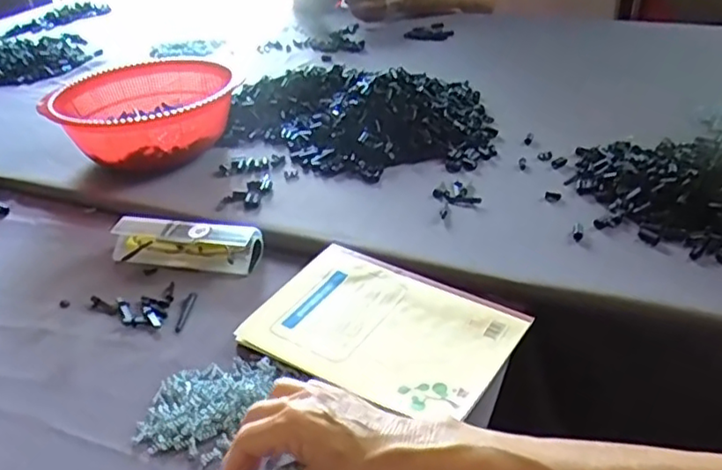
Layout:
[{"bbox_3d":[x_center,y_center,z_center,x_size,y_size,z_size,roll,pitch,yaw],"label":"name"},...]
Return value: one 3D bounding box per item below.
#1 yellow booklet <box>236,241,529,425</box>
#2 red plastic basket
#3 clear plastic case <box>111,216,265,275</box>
[{"bbox_3d":[0.017,0.073,0.531,0.205,0.010,0.140,16,39,30],"label":"yellow booklet"},{"bbox_3d":[-0.285,-0.151,0.839,0.198,0.089,0.201,3,34,14],"label":"red plastic basket"},{"bbox_3d":[-0.180,0.006,0.652,0.155,0.032,0.044,3,34,14],"label":"clear plastic case"}]

